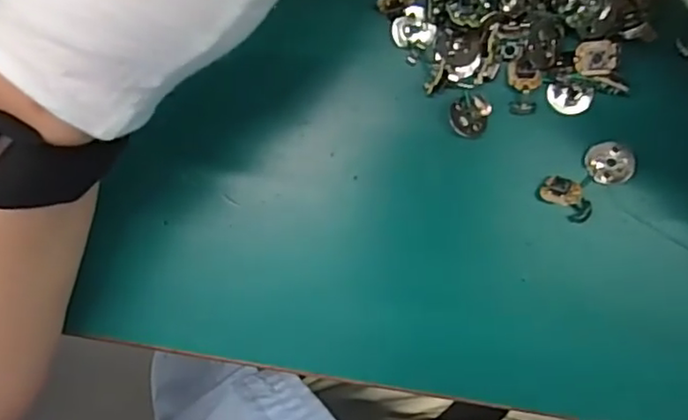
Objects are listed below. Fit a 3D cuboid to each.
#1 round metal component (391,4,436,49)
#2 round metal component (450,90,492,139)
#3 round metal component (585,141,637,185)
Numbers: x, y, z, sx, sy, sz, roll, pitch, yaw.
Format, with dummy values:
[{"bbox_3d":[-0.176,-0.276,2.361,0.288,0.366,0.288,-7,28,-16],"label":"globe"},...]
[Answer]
[{"bbox_3d":[0.025,-0.064,0.225,0.014,0.004,0.014,0,92,5],"label":"round metal component"},{"bbox_3d":[0.045,-0.034,0.225,0.015,0.006,0.015,0,92,5],"label":"round metal component"},{"bbox_3d":[0.094,-0.016,0.222,0.016,0.004,0.015,0,92,5],"label":"round metal component"}]

